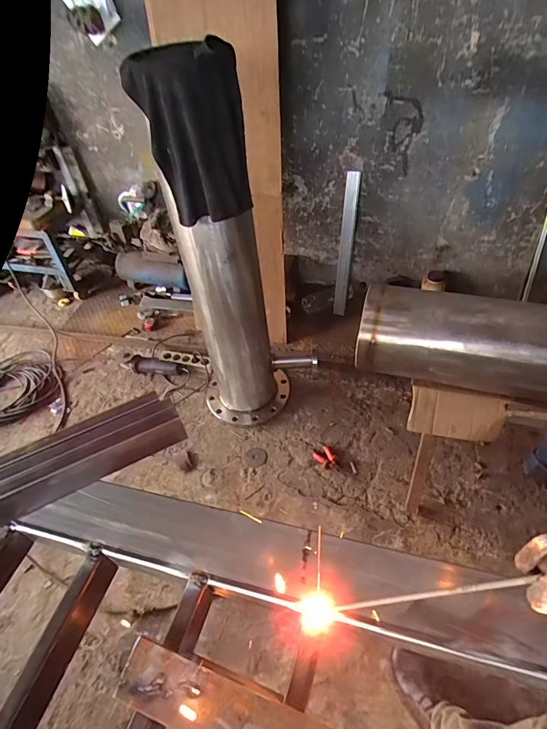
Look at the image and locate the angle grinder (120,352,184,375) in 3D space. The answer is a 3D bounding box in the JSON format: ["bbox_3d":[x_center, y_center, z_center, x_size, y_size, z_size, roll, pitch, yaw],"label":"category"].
[{"bbox_3d":[-0.527,0.001,1.819,0.298,0.073,0.091,4,47,12],"label":"angle grinder"}]

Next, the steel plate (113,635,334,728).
[{"bbox_3d":[-0.029,0.201,0.241,0.131,0.010,0.035,13,50,18],"label":"steel plate"}]

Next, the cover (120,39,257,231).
[{"bbox_3d":[-0.166,-0.497,0.929,0.157,0.329,0.190,30,57,29],"label":"cover"}]

